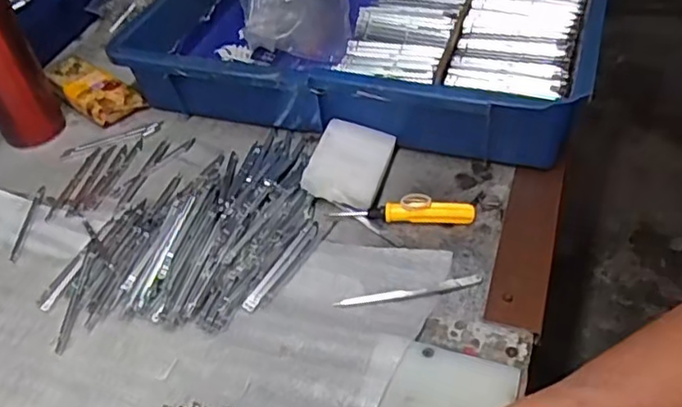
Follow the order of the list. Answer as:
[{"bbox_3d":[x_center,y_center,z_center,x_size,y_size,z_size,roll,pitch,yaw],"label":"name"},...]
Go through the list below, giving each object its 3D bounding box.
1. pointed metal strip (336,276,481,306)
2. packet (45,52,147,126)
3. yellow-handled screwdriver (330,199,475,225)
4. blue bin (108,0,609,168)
[{"bbox_3d":[0.049,0.063,0.449,0.106,0.004,0.013,-7,45,-2],"label":"pointed metal strip"},{"bbox_3d":[-0.258,-0.116,0.637,0.113,0.037,0.050,27,53,27],"label":"packet"},{"bbox_3d":[0.050,0.007,0.499,0.111,0.017,0.013,1,46,6],"label":"yellow-handled screwdriver"},{"bbox_3d":[0.019,-0.176,0.633,0.445,0.098,0.276,11,48,15],"label":"blue bin"}]

